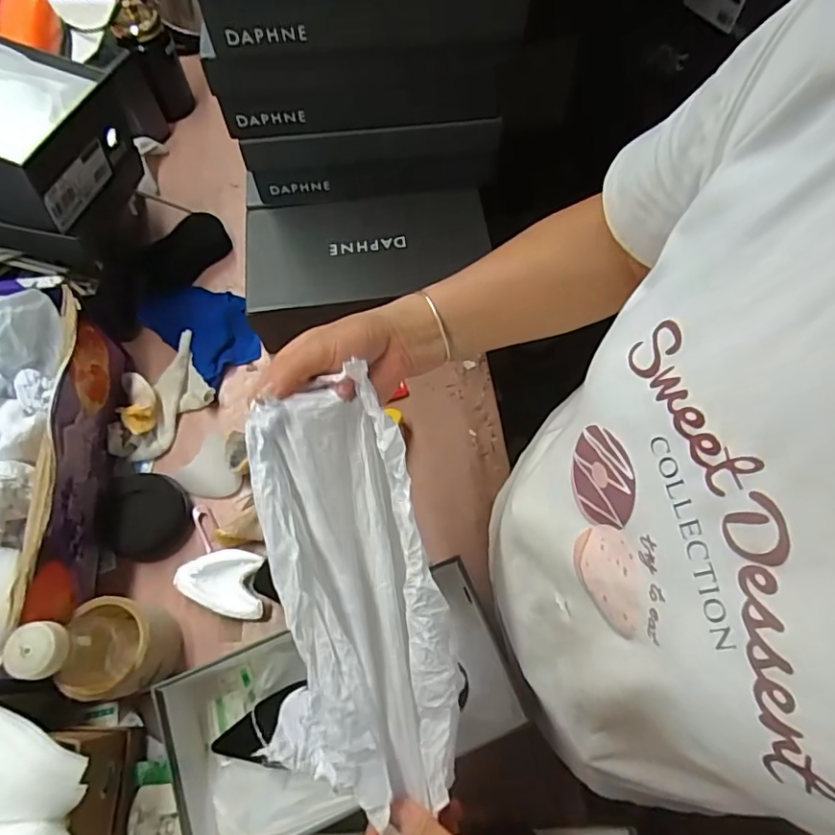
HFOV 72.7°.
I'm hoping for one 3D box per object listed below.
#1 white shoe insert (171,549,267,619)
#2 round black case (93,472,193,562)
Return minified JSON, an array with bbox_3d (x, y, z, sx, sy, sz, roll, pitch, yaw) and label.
[{"bbox_3d":[-0.206,0.172,0.599,0.090,0.015,0.064,6,66,2],"label":"white shoe insert"},{"bbox_3d":[-0.301,0.109,0.628,0.093,0.015,0.093,4,76,-16],"label":"round black case"}]

